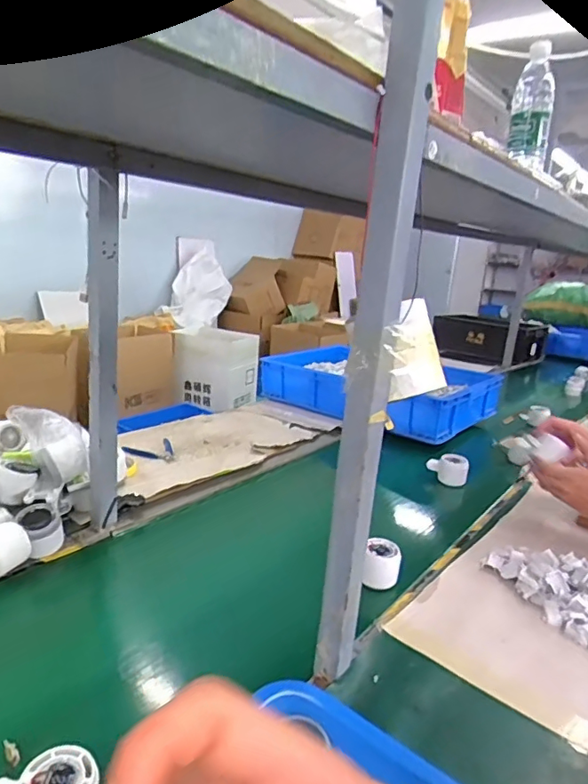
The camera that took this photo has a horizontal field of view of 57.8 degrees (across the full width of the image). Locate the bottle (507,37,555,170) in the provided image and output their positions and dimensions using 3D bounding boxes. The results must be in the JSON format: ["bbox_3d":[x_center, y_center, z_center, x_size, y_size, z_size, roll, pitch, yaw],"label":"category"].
[{"bbox_3d":[0.434,-0.519,0.967,0.070,0.203,0.079,10,16,21],"label":"bottle"}]

